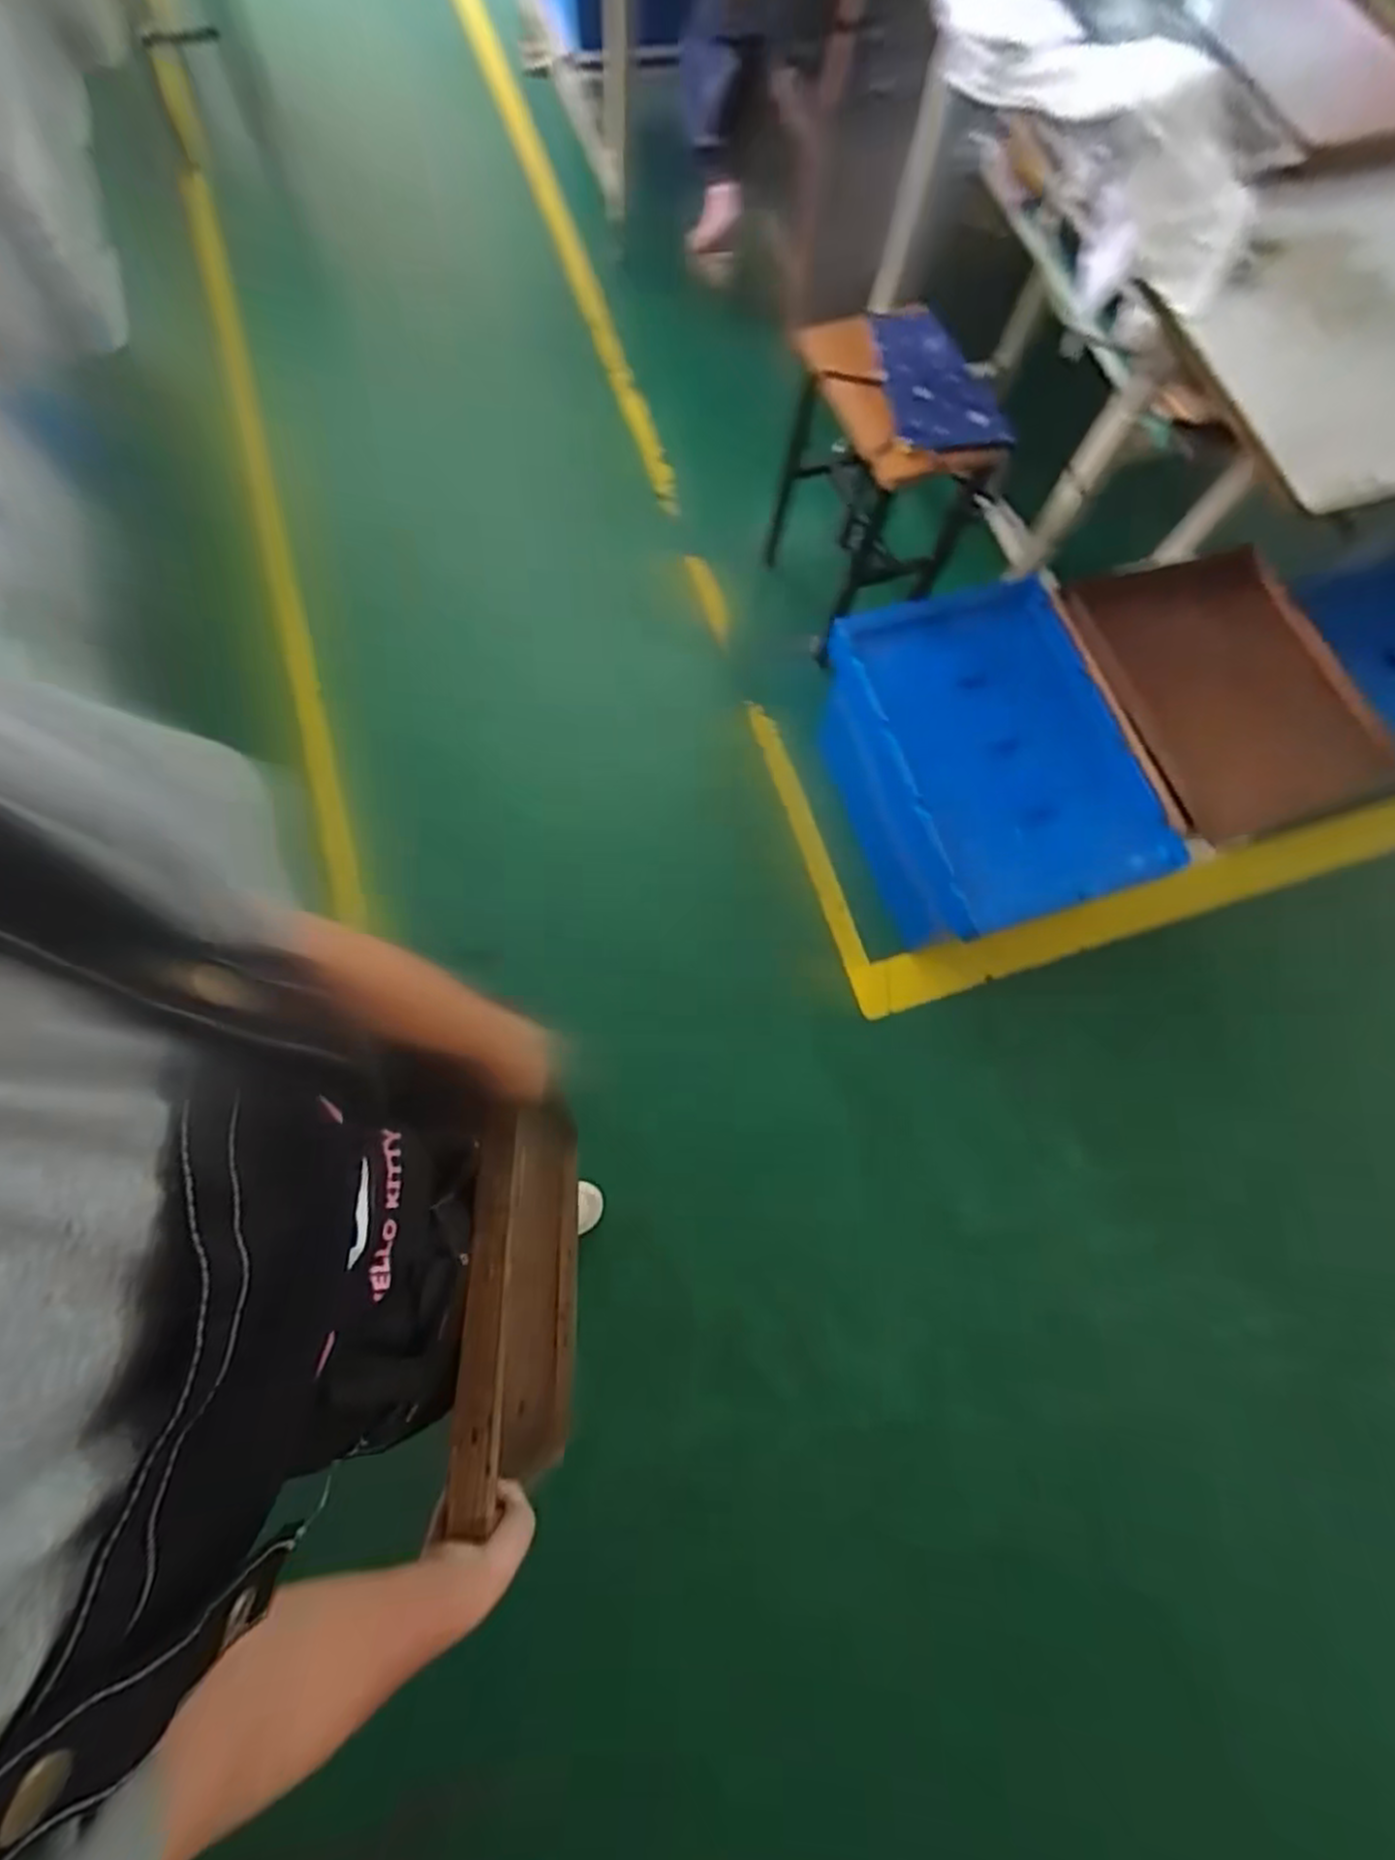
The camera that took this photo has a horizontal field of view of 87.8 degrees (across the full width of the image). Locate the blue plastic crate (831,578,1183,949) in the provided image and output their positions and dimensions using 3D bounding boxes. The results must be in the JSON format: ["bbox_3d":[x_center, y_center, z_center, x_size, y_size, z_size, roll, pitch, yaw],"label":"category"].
[{"bbox_3d":[0.484,-0.273,1.272,0.376,0.279,0.560,-18,70,-5],"label":"blue plastic crate"}]

